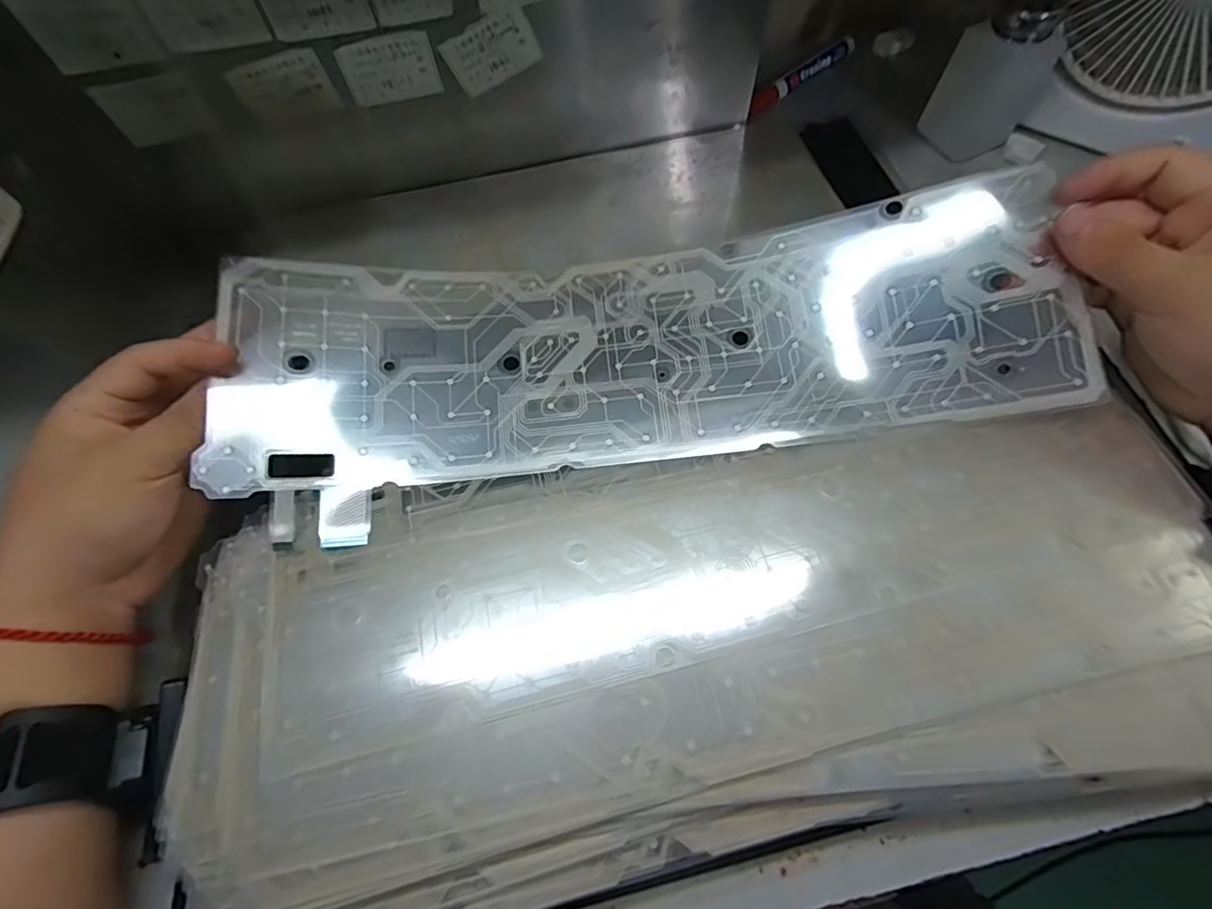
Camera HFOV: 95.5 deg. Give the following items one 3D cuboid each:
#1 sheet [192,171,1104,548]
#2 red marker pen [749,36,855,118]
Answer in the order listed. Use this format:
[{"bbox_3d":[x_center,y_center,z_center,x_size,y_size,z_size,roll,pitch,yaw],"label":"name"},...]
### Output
[{"bbox_3d":[0.018,-0.058,0.281,0.408,0.044,0.138,-7,65,0],"label":"sheet"},{"bbox_3d":[0.165,-0.324,0.474,0.142,0.016,0.014,-41,70,-15],"label":"red marker pen"}]

